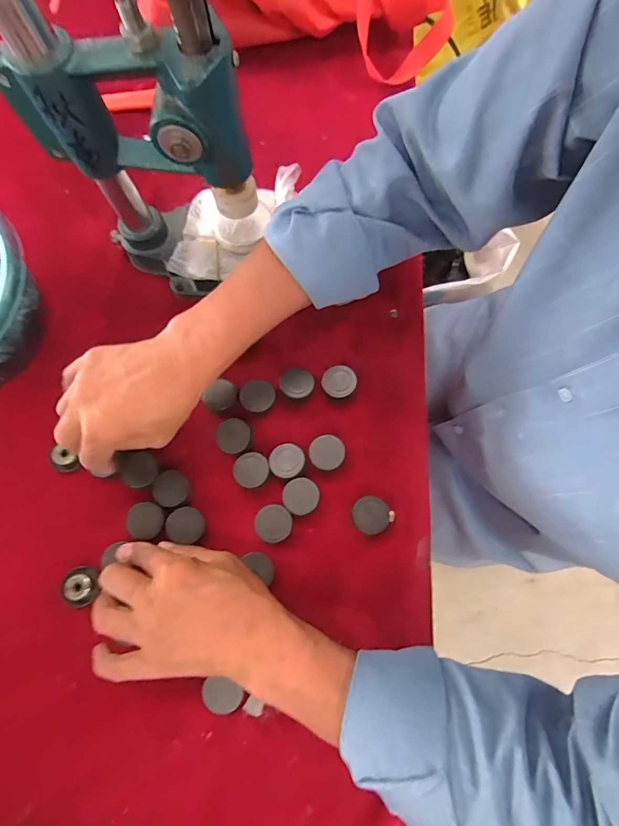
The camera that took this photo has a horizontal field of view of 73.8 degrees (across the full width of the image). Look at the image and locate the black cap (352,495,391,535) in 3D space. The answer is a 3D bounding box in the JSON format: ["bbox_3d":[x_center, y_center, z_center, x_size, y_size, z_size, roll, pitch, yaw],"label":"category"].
[{"bbox_3d":[0.056,0.092,0.371,0.033,0.013,0.032,-3,76,0],"label":"black cap"}]

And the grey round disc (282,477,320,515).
[{"bbox_3d":[-0.007,0.075,0.374,0.033,0.006,0.032,0,76,1],"label":"grey round disc"}]

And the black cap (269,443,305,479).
[{"bbox_3d":[-0.021,0.044,0.380,0.032,0.004,0.031,0,76,1],"label":"black cap"}]

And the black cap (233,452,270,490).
[{"bbox_3d":[-0.054,0.052,0.380,0.032,0.004,0.032,-23,76,-5],"label":"black cap"}]

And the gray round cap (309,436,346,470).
[{"bbox_3d":[0.017,0.036,0.383,0.033,0.007,0.031,0,76,1],"label":"gray round cap"}]

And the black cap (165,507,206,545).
[{"bbox_3d":[-0.111,0.098,0.371,0.032,0.009,0.032,1,69,-4],"label":"black cap"}]

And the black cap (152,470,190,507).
[{"bbox_3d":[-0.127,0.069,0.379,0.030,0.009,0.032,0,76,1],"label":"black cap"}]

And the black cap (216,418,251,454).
[{"bbox_3d":[-0.071,0.021,0.387,0.031,0.007,0.032,0,76,1],"label":"black cap"}]

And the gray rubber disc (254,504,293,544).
[{"bbox_3d":[-0.032,0.098,0.366,0.033,0.004,0.032,-21,63,-15],"label":"gray rubber disc"}]

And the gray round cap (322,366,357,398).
[{"bbox_3d":[0.029,-0.030,0.397,0.032,0.014,0.031,0,76,1],"label":"gray round cap"}]

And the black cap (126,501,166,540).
[{"bbox_3d":[-0.147,0.097,0.372,0.033,0.016,0.032,0,76,1],"label":"black cap"}]

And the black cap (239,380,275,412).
[{"bbox_3d":[-0.050,-0.017,0.397,0.033,0.005,0.031,0,76,1],"label":"black cap"}]

